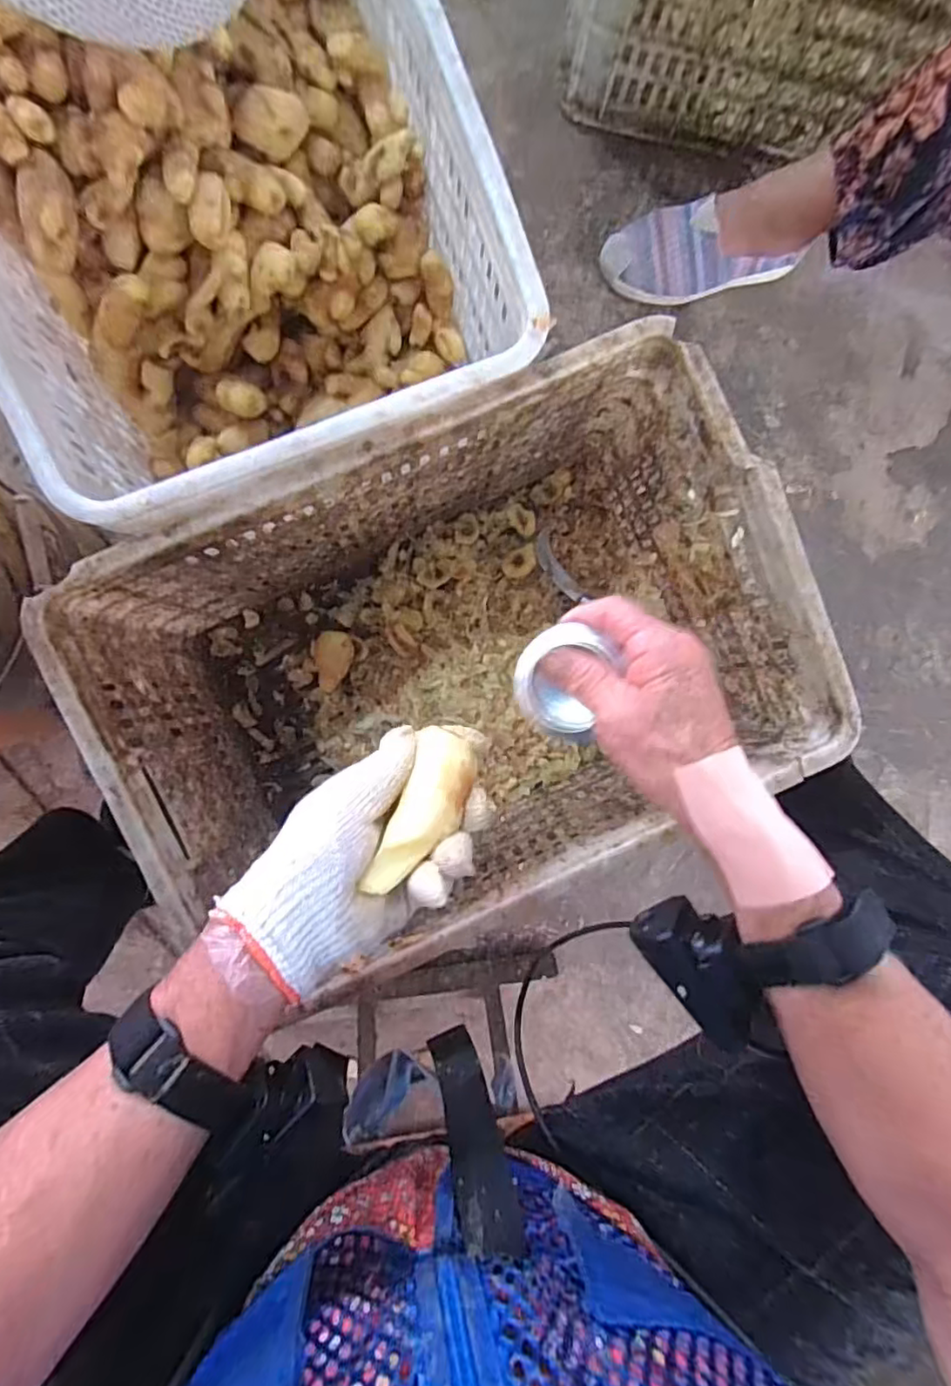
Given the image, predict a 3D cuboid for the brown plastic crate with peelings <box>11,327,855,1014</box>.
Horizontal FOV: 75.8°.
[{"bbox_3d":[-0.018,-0.017,0.564,0.508,0.280,0.331,-25,94,-4],"label":"brown plastic crate with peelings"}]

